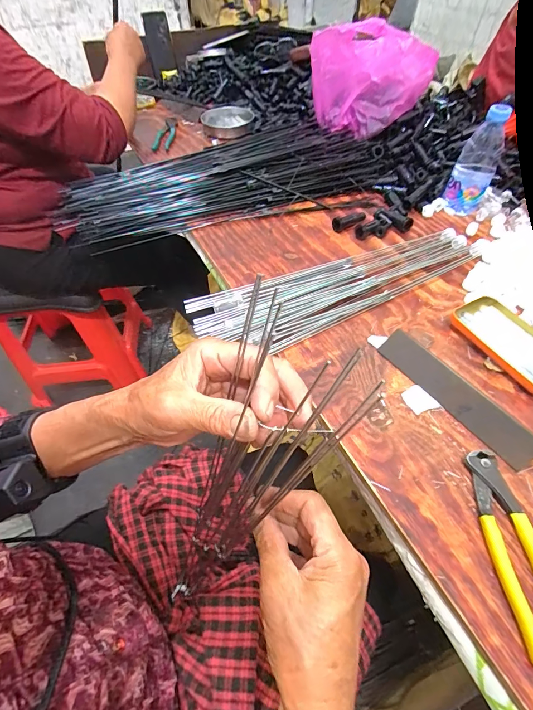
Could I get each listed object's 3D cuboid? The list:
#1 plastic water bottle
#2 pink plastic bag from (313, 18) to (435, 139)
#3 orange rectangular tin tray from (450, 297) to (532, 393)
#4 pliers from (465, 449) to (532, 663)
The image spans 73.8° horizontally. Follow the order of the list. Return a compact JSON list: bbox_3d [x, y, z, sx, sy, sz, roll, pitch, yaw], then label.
[{"bbox_3d":[0.353,-0.324,0.594,0.050,0.143,0.062,-36,60,-24],"label":"plastic water bottle"},{"bbox_3d":[0.207,-0.574,0.728,0.203,0.173,0.173,31,59,22],"label":"pink plastic bag"},{"bbox_3d":[0.315,-0.017,0.456,0.077,0.017,0.144,-24,56,-15],"label":"orange rectangular tin tray"},{"bbox_3d":[0.219,0.167,0.313,0.043,0.013,0.162,-2,53,0],"label":"pliers"}]

